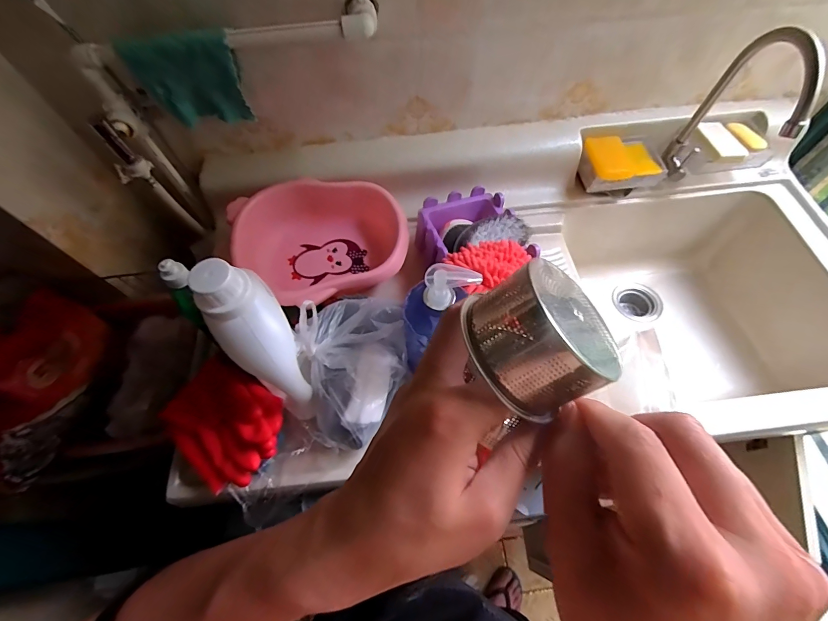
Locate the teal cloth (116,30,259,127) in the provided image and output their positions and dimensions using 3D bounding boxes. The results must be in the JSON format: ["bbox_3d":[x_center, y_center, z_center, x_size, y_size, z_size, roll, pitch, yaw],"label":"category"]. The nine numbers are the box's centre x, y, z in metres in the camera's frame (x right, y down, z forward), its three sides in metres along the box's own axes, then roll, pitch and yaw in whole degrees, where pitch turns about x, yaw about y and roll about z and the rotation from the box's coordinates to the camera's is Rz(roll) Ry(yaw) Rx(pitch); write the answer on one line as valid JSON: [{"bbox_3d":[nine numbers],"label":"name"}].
[{"bbox_3d":[-0.322,-0.336,0.550,0.134,0.117,0.034,-11,63,-4],"label":"teal cloth"}]

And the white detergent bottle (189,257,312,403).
[{"bbox_3d":[-0.189,0.030,0.455,0.078,0.212,0.063,-29,34,-13],"label":"white detergent bottle"}]

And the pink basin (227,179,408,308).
[{"bbox_3d":[-0.156,-0.115,0.669,0.274,0.102,0.237,-25,64,-11],"label":"pink basin"}]

